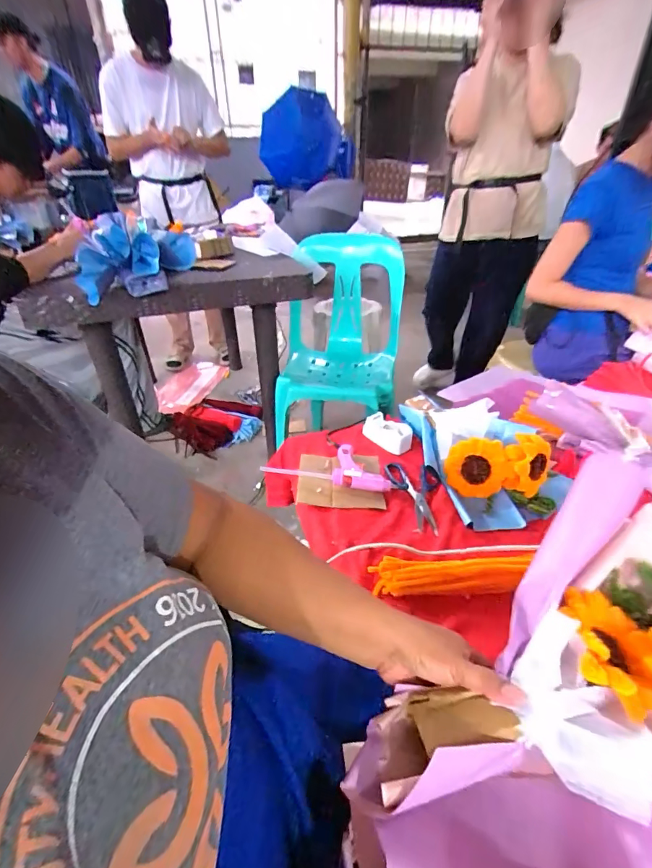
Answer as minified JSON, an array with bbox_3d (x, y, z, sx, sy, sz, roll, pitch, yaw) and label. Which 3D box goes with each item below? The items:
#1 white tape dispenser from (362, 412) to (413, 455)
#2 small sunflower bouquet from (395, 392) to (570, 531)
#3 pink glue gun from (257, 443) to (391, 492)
[{"bbox_3d":[0.129,-0.003,0.840,0.057,0.041,0.108,-28,42,-33],"label":"white tape dispenser"},{"bbox_3d":[0.282,0.017,0.751,0.211,0.095,0.332,-8,34,-9],"label":"small sunflower bouquet"},{"bbox_3d":[0.007,0.059,0.752,0.228,0.029,0.094,5,35,10],"label":"pink glue gun"}]

